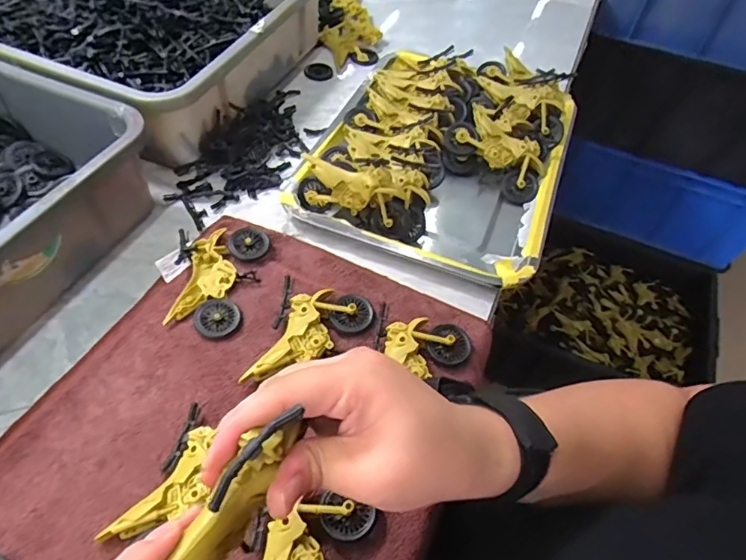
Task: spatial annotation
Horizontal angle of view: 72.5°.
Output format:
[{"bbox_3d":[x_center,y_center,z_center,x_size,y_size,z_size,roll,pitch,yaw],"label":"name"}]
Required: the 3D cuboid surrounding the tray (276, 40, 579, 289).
[{"bbox_3d":[0.086,-0.160,0.570,0.252,0.060,0.345,20,54,10],"label":"tray"}]

